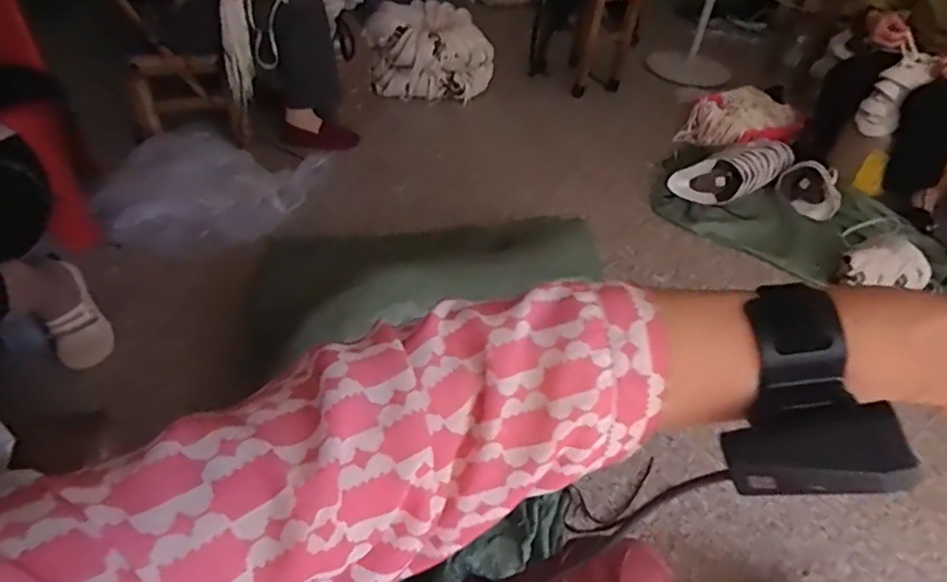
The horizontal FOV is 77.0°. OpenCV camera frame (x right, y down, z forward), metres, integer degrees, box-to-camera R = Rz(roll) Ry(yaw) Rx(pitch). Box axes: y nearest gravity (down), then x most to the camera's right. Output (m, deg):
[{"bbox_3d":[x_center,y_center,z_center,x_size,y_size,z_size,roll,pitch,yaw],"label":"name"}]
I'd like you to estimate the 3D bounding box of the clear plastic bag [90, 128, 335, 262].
[{"bbox_3d":[-0.627,-0.250,1.481,0.491,0.181,0.307,0,42,-7],"label":"clear plastic bag"}]

